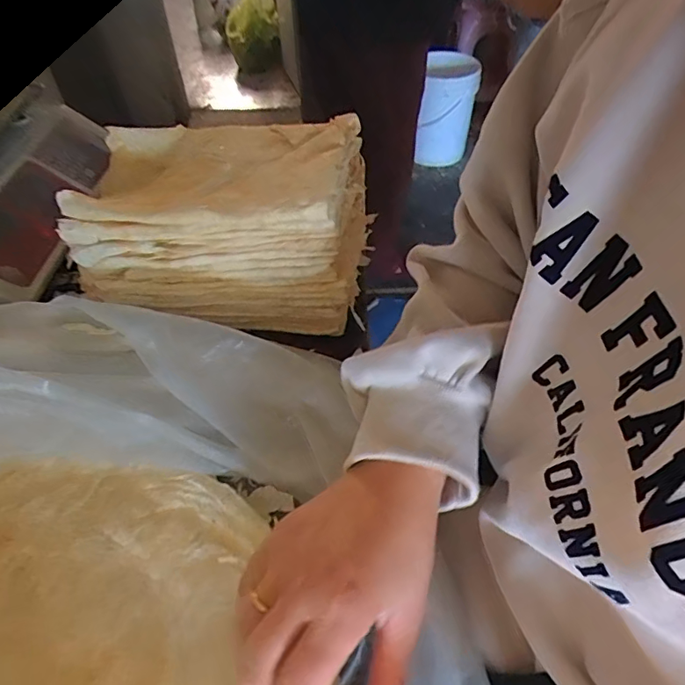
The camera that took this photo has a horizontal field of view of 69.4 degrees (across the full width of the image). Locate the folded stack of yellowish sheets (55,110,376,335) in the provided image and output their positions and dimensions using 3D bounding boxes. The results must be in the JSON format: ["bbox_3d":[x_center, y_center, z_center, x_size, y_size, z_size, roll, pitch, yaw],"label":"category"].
[{"bbox_3d":[-0.122,-0.133,0.514,0.280,0.135,0.202,9,50,9],"label":"folded stack of yellowish sheets"}]

